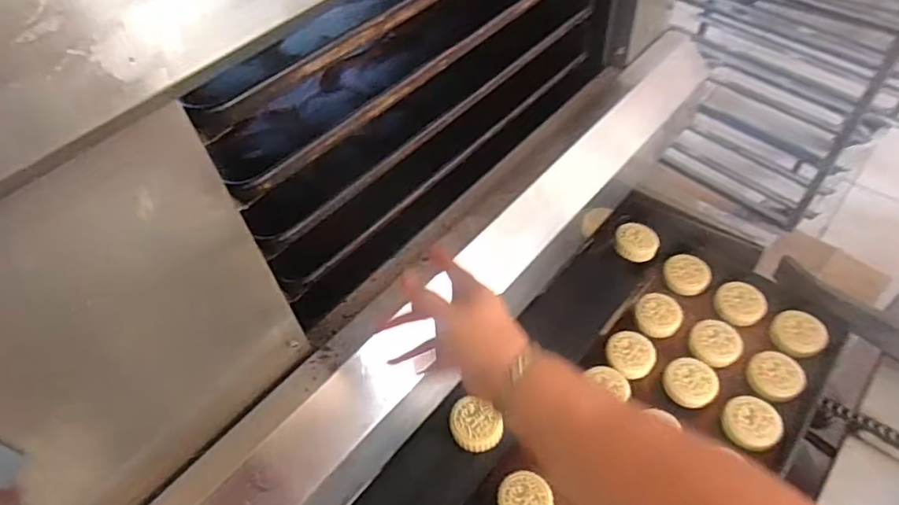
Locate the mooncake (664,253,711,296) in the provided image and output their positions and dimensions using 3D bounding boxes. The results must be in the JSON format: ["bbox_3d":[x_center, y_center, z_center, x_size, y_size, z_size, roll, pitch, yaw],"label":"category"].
[{"bbox_3d":[0.406,0.033,0.949,0.071,0.017,0.085,11,53,14],"label":"mooncake"}]

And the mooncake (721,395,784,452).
[{"bbox_3d":[0.424,0.239,0.780,0.071,0.025,0.083,12,53,15],"label":"mooncake"}]

